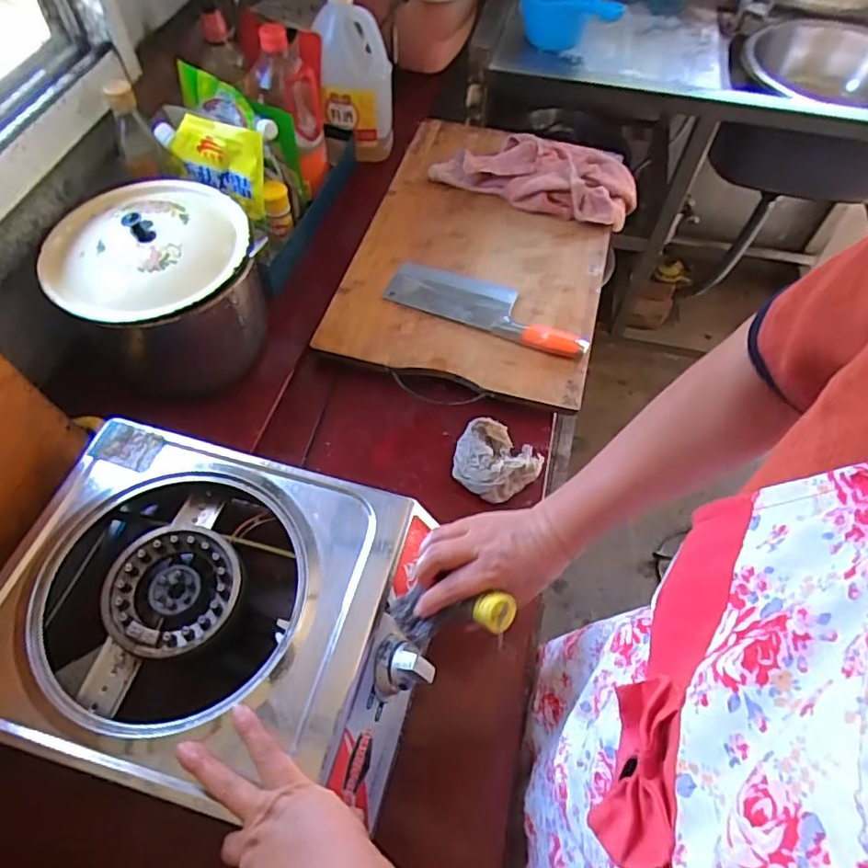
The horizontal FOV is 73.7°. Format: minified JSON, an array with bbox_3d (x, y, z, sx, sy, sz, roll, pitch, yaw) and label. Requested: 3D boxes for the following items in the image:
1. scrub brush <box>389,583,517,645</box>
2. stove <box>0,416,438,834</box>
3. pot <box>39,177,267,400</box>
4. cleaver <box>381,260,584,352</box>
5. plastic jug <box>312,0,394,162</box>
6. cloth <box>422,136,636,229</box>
[{"bbox_3d":[0.012,0.153,0.488,0.106,0.027,0.041,-7,56,20],"label":"scrub brush"},{"bbox_3d":[-0.192,0.171,0.547,0.366,0.119,0.280,14,59,6],"label":"stove"},{"bbox_3d":[-0.320,-0.179,0.700,0.211,0.162,0.207,1,58,-2],"label":"pot"},{"bbox_3d":[0.073,-0.180,0.808,0.287,0.019,0.084,19,59,9],"label":"cleaver"},{"bbox_3d":[-0.123,-0.567,0.918,0.111,0.216,0.075,-4,59,-5],"label":"plastic jug"},{"bbox_3d":[0.173,-0.437,0.946,0.325,0.061,0.173,18,59,8],"label":"cloth"}]

